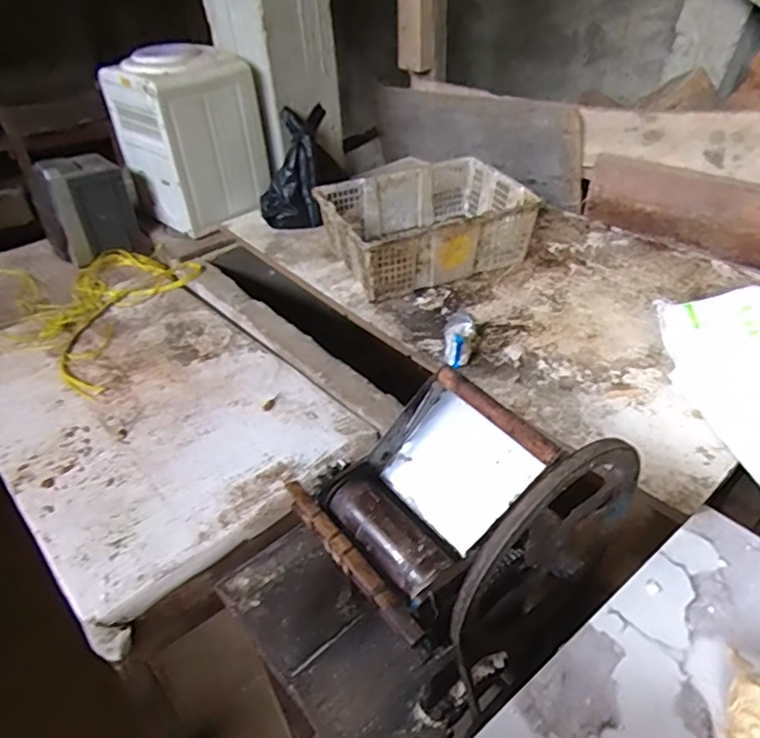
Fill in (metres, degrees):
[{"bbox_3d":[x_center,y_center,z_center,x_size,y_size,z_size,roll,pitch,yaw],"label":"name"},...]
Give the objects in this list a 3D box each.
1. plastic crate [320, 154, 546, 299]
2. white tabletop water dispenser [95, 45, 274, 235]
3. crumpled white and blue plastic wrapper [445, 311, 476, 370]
[{"bbox_3d":[0.116,-0.363,1.450,0.479,0.170,0.336,-17,42,-15],"label":"plastic crate"},{"bbox_3d":[-0.539,-0.667,1.651,0.313,0.433,0.306,-31,47,-29],"label":"white tabletop water dispenser"},{"bbox_3d":[0.163,-0.060,1.165,0.055,0.058,0.143,2,40,7],"label":"crumpled white and blue plastic wrapper"}]

